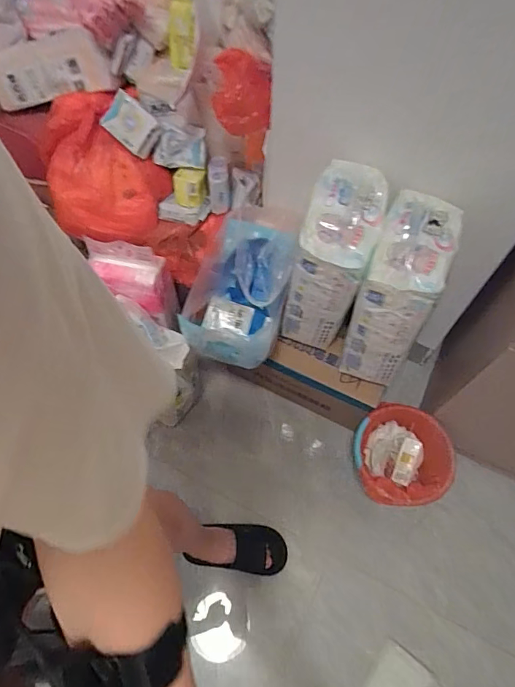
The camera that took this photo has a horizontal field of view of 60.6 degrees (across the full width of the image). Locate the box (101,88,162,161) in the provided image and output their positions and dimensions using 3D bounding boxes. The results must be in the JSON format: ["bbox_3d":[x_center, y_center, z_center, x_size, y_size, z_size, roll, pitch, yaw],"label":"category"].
[{"bbox_3d":[-0.281,-0.486,0.982,0.122,0.033,0.085,38,101,-12],"label":"box"}]

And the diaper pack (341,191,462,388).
[{"bbox_3d":[0.280,-0.098,0.914,0.140,0.376,0.243,21,67,10],"label":"diaper pack"}]

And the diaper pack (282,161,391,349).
[{"bbox_3d":[0.158,-0.165,0.952,0.142,0.370,0.225,21,66,9],"label":"diaper pack"}]

